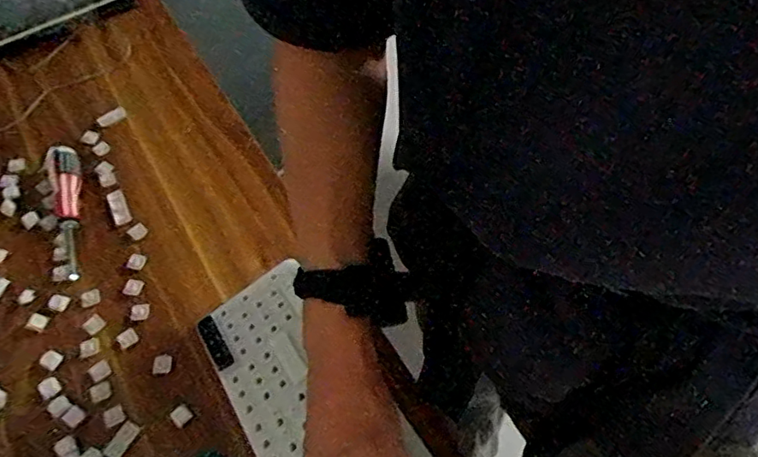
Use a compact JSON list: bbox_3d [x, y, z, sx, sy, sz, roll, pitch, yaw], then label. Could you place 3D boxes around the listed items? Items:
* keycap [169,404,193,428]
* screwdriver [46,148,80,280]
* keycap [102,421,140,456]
[{"bbox_3d":[-0.202,0.190,0.600,0.020,0.005,0.019,36,65,23],"label":"keycap"},{"bbox_3d":[-0.381,-0.026,0.726,0.040,0.024,0.195,-19,58,-10],"label":"screwdriver"},{"bbox_3d":[-0.257,0.211,0.589,0.019,0.004,0.037,26,62,18],"label":"keycap"}]

